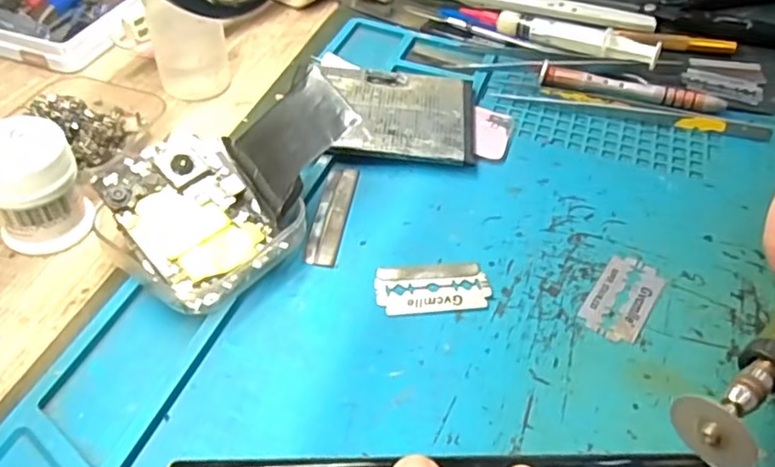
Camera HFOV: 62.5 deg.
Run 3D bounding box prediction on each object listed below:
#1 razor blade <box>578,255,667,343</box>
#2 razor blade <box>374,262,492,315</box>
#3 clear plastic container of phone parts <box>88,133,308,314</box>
[{"bbox_3d":[0.089,0.022,0.240,0.021,0.004,0.041,29,51,22],"label":"razor blade"},{"bbox_3d":[0.017,0.019,0.238,0.042,0.004,0.022,-3,47,-7],"label":"razor blade"},{"bbox_3d":[-0.072,-0.005,0.239,0.067,0.028,0.061,32,52,24],"label":"clear plastic container of phone parts"}]

